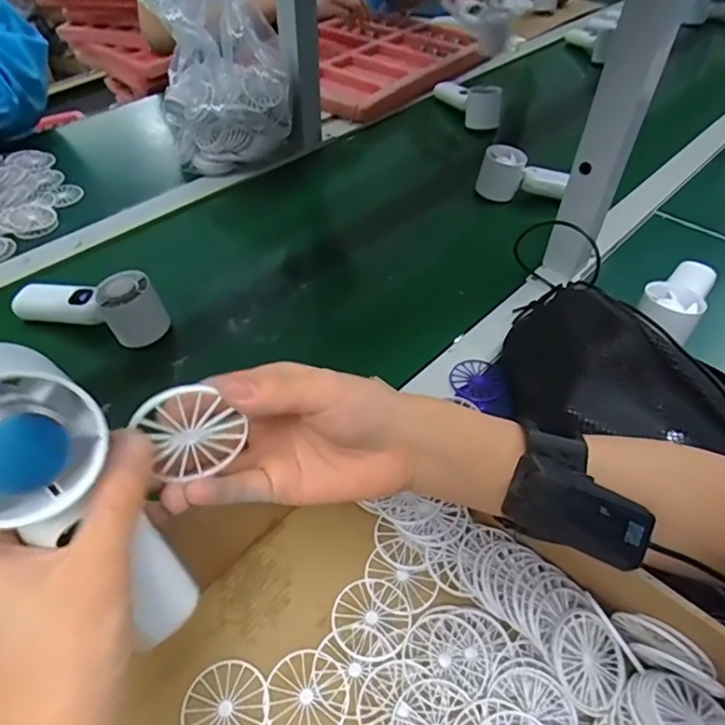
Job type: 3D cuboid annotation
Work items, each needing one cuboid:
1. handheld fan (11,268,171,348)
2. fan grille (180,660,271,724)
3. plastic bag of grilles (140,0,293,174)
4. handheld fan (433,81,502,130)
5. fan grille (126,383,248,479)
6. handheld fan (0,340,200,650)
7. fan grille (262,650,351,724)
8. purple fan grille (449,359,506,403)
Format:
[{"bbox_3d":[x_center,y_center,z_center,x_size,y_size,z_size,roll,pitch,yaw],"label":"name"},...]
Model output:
[{"bbox_3d":[-0.272,-0.060,0.539,0.154,0.065,0.047,14,49,11],"label":"handheld fan"},{"bbox_3d":[-0.081,0.203,0.321,0.048,0.004,0.048,25,52,19],"label":"fan grille"},{"bbox_3d":[-0.180,-0.382,0.676,0.167,0.260,0.139,-22,52,-20],"label":"plastic bag of grilles"},{"bbox_3d":[0.170,-0.430,0.885,0.046,0.057,0.158,-22,52,-20],"label":"handheld fan"},{"bbox_3d":[-0.074,0.031,0.237,0.040,0.050,0.006,-18,41,-13],"label":"fan grille"},{"bbox_3d":[-0.115,0.063,0.227,0.053,0.148,0.052,11,45,35],"label":"handheld fan"},{"bbox_3d":[-0.034,0.199,0.325,0.049,0.004,0.048,25,52,19],"label":"fan grille"},{"bbox_3d":[0.104,0.016,0.501,0.044,0.006,0.052,-17,43,0],"label":"purple fan grille"}]

